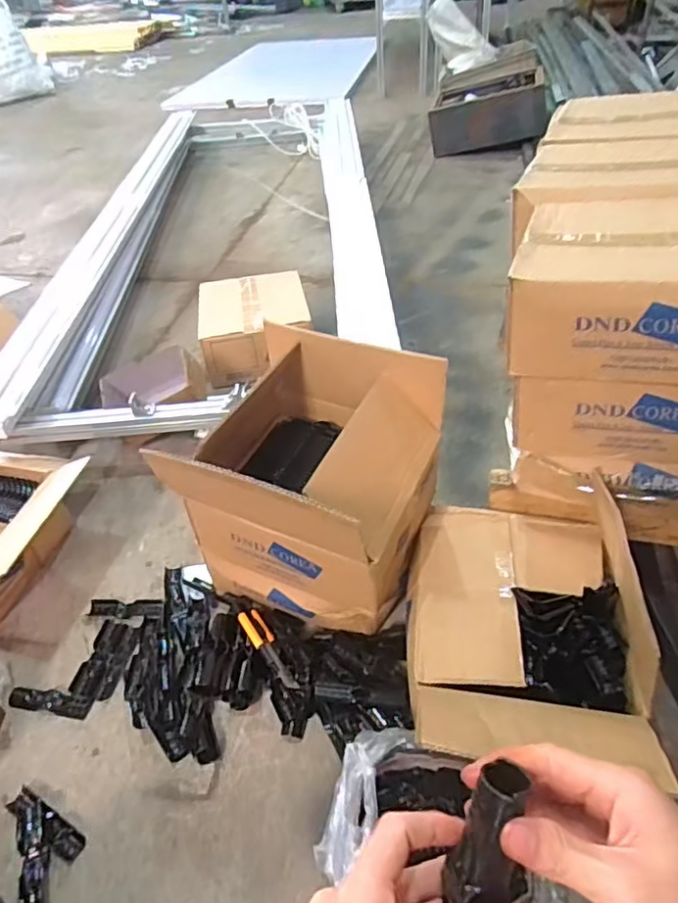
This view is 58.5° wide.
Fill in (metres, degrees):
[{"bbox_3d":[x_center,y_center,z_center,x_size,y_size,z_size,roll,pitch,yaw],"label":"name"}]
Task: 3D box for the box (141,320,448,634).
[{"bbox_3d":[-0.032,0.063,0.940,0.300,0.349,0.318,15,45,22],"label":"box"}]

